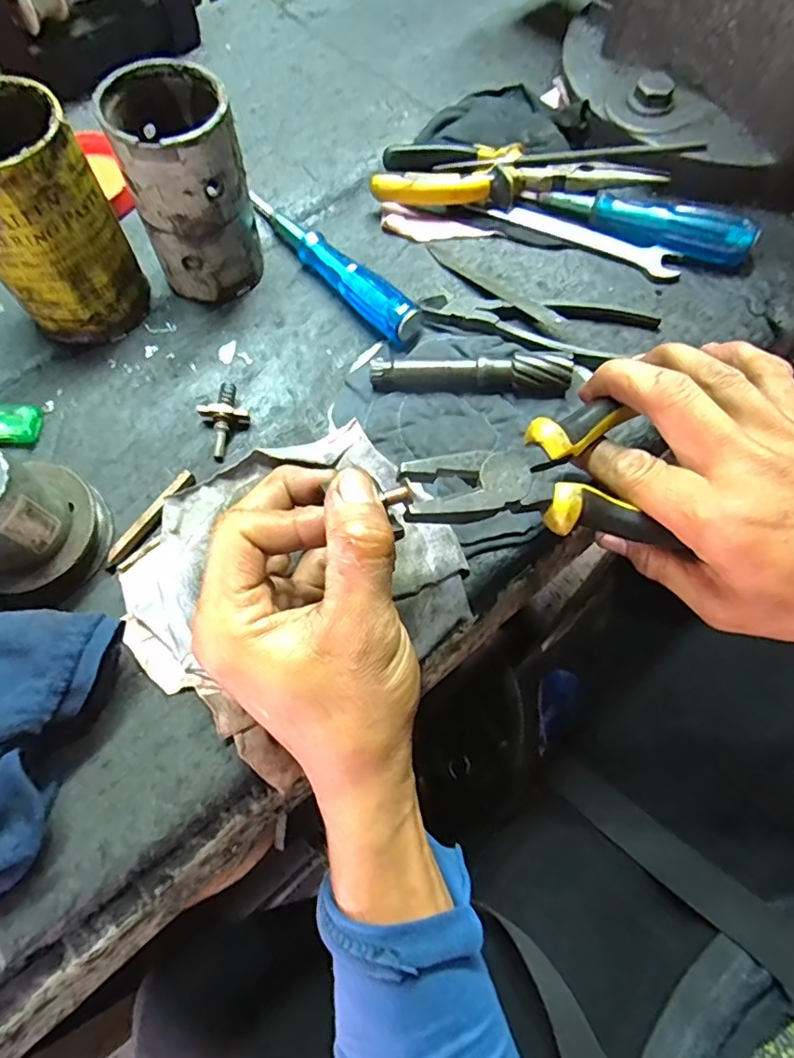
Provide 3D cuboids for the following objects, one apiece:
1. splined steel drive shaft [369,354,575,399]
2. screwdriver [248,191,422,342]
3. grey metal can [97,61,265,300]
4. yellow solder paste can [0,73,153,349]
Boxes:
[{"bbox_3d":[0.042,-0.091,0.331,0.115,0.024,0.015,6,68,2],"label":"splined steel drive shaft"},{"bbox_3d":[-0.049,-0.178,0.375,0.023,0.029,0.166,-40,73,-14],"label":"screwdriver"},{"bbox_3d":[-0.123,-0.202,0.343,0.068,0.108,0.068,0,68,0],"label":"grey metal can"},{"bbox_3d":[-0.201,-0.174,0.325,0.072,0.112,0.074,0,68,0],"label":"yellow solder paste can"}]

